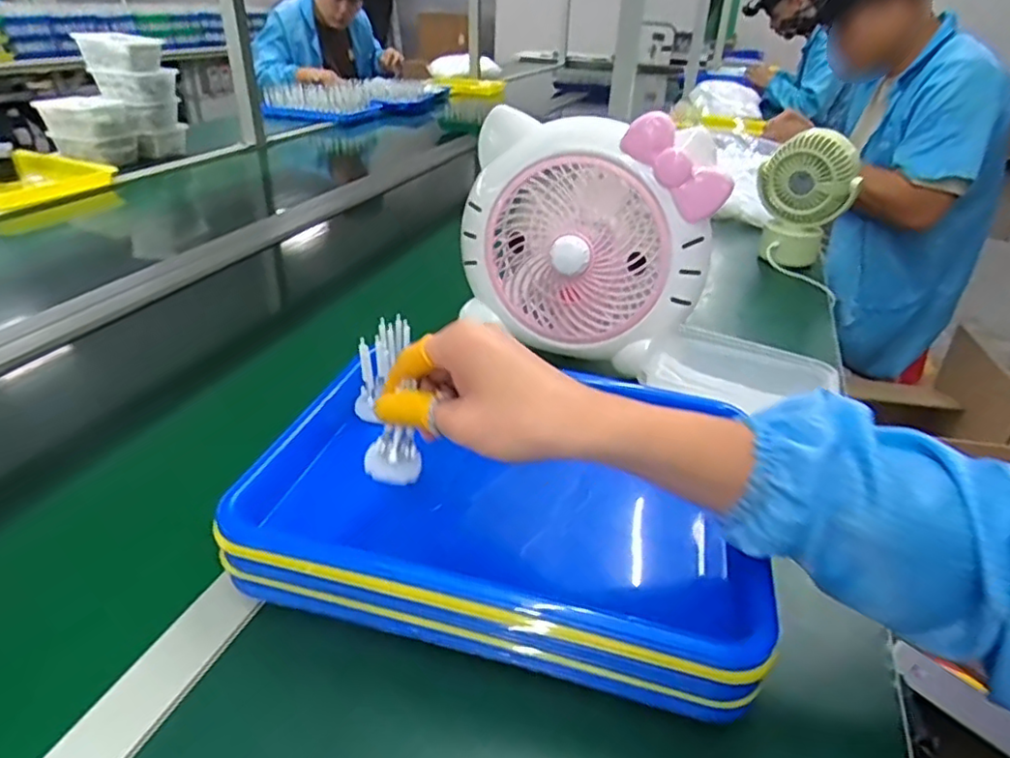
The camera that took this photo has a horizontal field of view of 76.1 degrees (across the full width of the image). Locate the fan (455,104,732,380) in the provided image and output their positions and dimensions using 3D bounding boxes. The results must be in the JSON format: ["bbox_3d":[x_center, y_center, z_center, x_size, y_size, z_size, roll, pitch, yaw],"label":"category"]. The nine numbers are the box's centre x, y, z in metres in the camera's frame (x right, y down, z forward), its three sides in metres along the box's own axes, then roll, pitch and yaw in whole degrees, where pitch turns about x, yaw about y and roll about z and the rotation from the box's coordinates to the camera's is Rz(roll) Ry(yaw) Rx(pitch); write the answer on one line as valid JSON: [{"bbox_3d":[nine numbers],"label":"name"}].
[{"bbox_3d":[0.078,-0.137,0.647,0.241,0.221,0.106,24,38,31],"label":"fan"}]

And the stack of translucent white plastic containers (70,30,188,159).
[{"bbox_3d":[-0.753,-0.581,1.323,0.139,0.216,0.119,24,38,31],"label":"stack of translucent white plastic containers"}]

